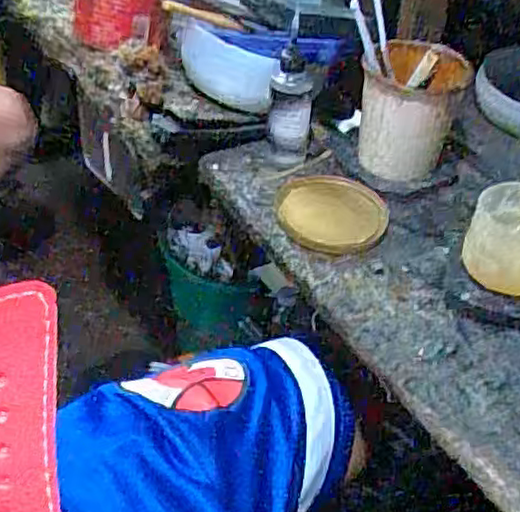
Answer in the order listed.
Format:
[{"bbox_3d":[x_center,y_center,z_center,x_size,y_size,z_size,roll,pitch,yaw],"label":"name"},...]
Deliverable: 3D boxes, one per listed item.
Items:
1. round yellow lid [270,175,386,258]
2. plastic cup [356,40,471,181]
[{"bbox_3d":[0.061,-0.039,0.581,0.095,0.010,0.091,2,41,-2],"label":"round yellow lid"},{"bbox_3d":[0.135,-0.137,0.609,0.084,0.106,0.080,-1,47,1],"label":"plastic cup"}]

